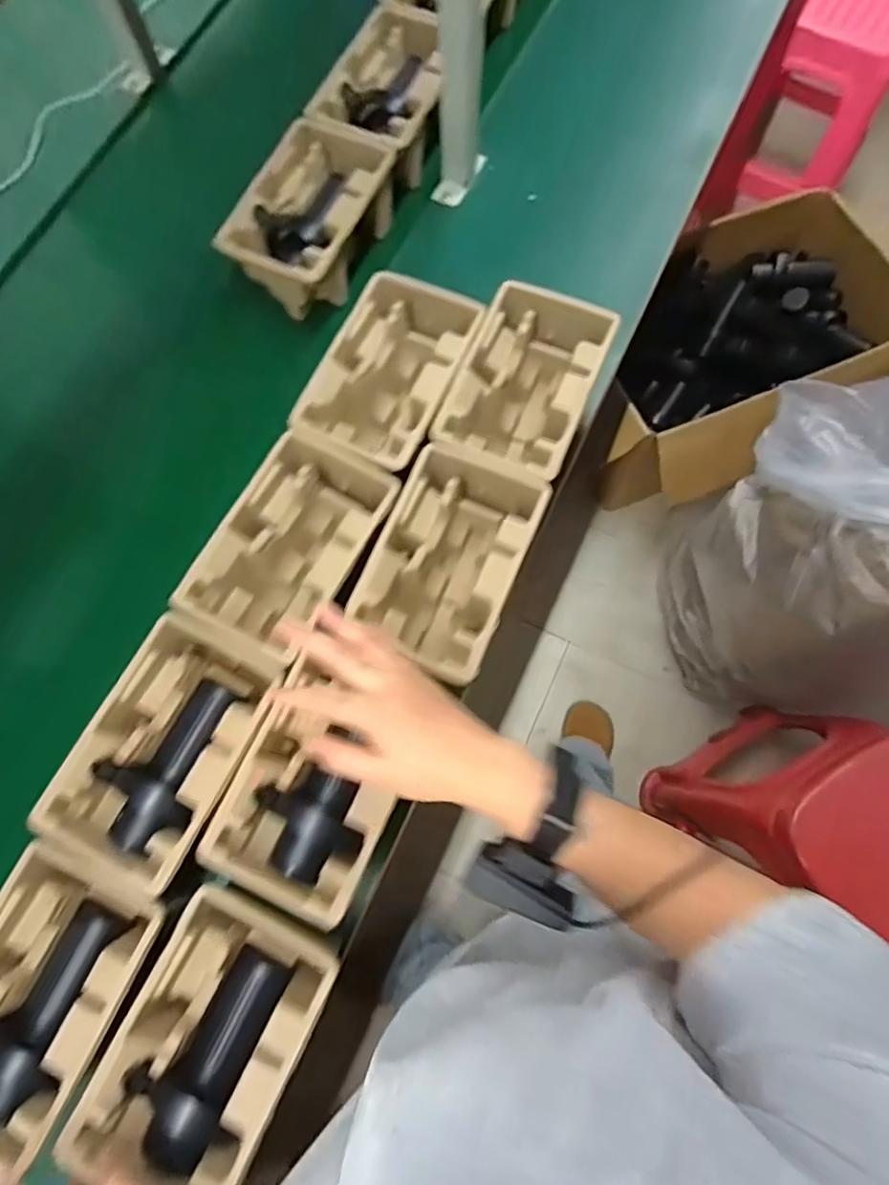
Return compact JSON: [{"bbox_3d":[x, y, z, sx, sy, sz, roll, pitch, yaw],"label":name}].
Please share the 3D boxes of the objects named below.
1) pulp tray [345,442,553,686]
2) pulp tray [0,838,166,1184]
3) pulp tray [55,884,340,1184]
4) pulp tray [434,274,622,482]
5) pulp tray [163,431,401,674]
[{"bbox_3d":[0.007,-0.030,0.670,0.149,0.124,0.235,22,76,6],"label":"pulp tray"},{"bbox_3d":[-0.361,0.363,0.538,0.149,0.081,0.229,23,77,6],"label":"pulp tray"},{"bbox_3d":[-0.197,0.384,0.512,0.144,0.061,0.212,25,77,7],"label":"pulp tray"},{"bbox_3d":[0.097,-0.240,0.719,0.145,0.119,0.234,23,76,6],"label":"pulp tray"},{"bbox_3d":[-0.161,-0.043,0.662,0.144,0.099,0.224,27,77,7],"label":"pulp tray"}]

